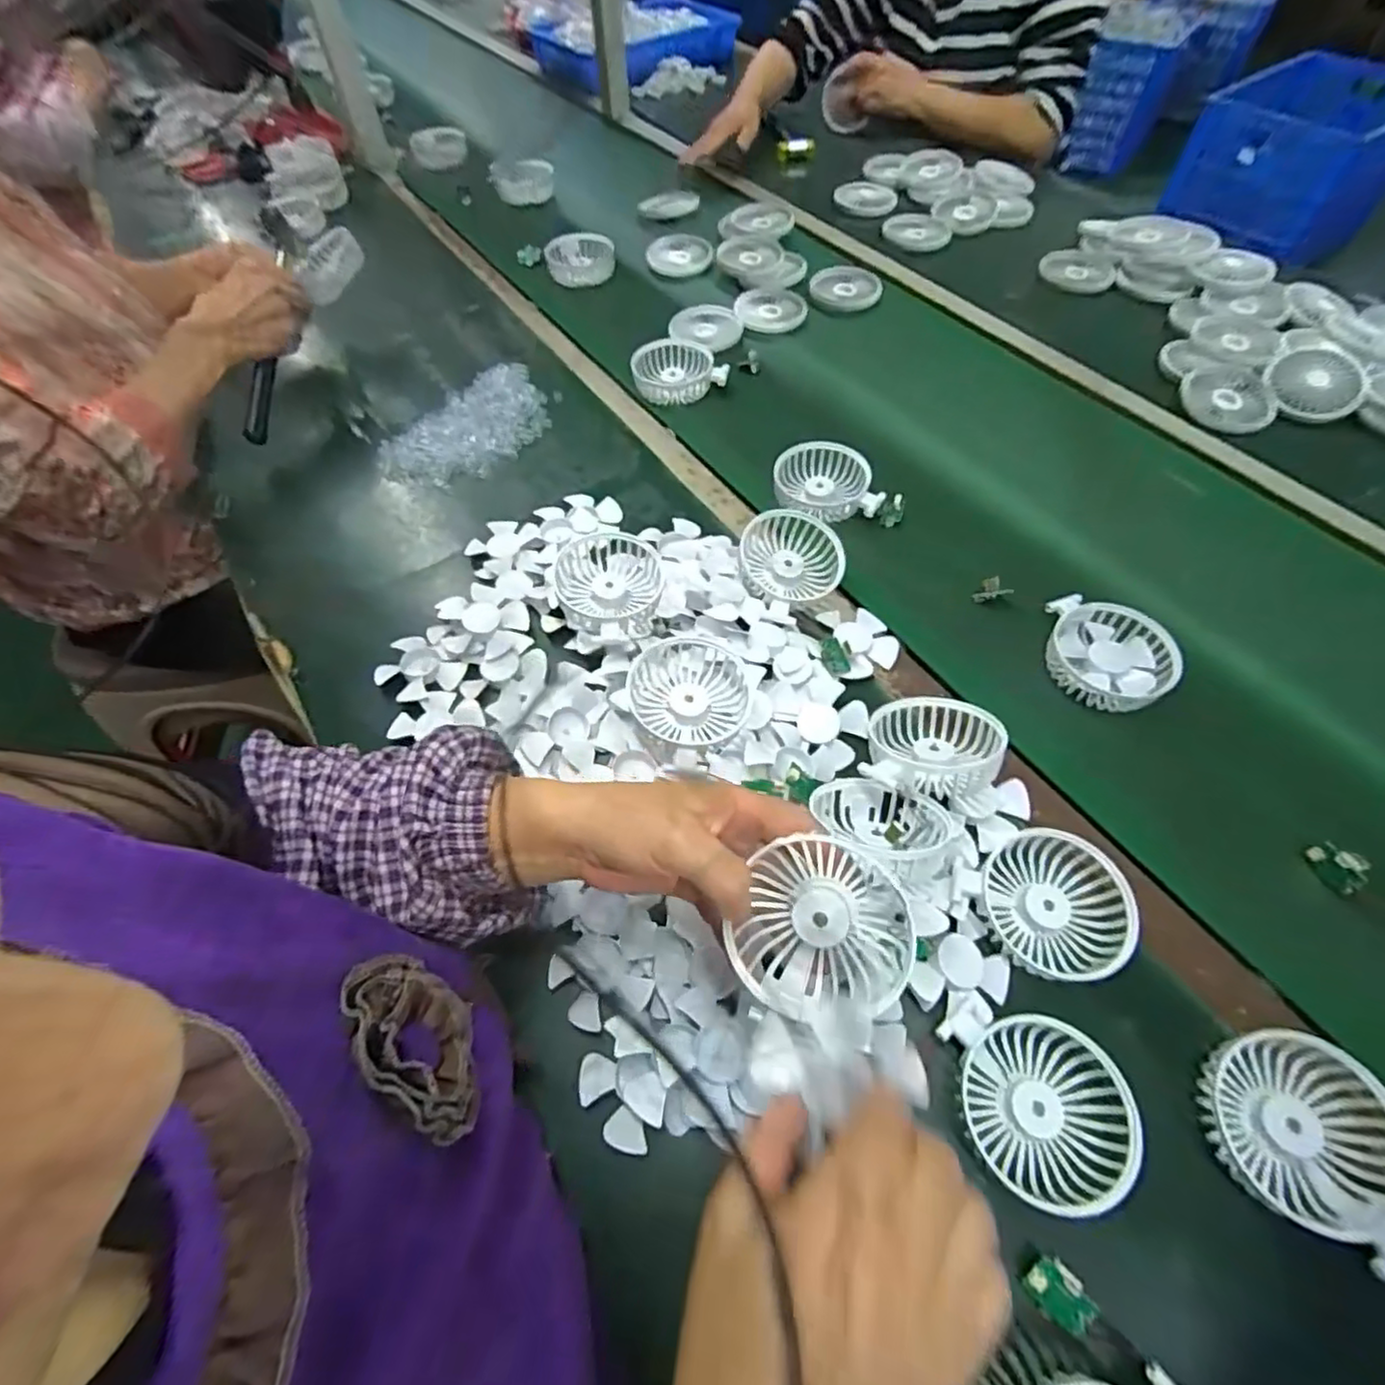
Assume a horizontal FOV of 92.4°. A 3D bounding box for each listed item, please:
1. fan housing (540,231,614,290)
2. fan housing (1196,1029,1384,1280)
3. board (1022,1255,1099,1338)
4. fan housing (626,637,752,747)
[{"bbox_3d":[-0.152,-0.585,0.895,0.096,0.032,0.081,-6,56,-2],"label":"fan housing"},{"bbox_3d":[0.322,0.233,0.346,0.082,0.031,0.094,8,57,8],"label":"fan housing"},{"bbox_3d":[0.183,0.298,0.330,0.032,0.008,0.022,37,65,24],"label":"board"},{"bbox_3d":[0.000,-0.001,0.494,0.088,0.035,0.085,-1,56,2],"label":"fan housing"}]

